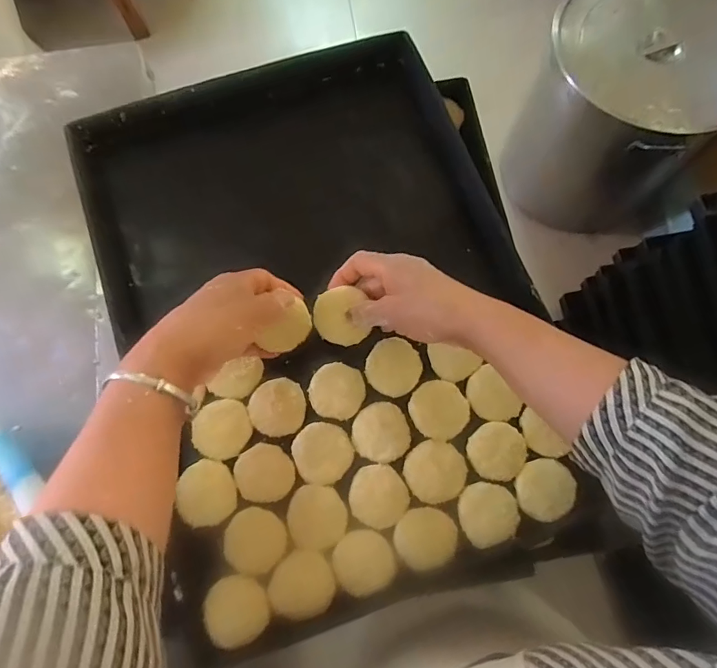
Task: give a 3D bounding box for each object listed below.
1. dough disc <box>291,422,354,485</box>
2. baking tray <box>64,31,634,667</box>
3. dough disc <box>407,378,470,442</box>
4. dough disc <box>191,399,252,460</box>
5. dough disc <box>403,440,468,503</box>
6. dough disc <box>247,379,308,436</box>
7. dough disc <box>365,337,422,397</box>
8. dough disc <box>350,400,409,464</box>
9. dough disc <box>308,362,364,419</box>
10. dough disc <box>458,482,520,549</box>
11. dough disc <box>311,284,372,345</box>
[{"bbox_3d":[-0.035,0.115,0.457,0.057,0.008,0.055,0,75,-1],"label":"dough disc"},{"bbox_3d":[-0.032,-0.024,0.500,0.409,0.069,0.581,-18,76,-5],"label":"baking tray"},{"bbox_3d":[0.081,0.076,0.471,0.055,0.004,0.058,0,75,-1],"label":"dough disc"},{"bbox_3d":[-0.135,0.094,0.464,0.054,0.008,0.056,0,75,-1],"label":"dough disc"},{"bbox_3d":[0.075,0.131,0.452,0.058,0.010,0.055,0,75,-1],"label":"dough disc"},{"bbox_3d":[-0.081,0.072,0.467,0.054,0.013,0.055,0,75,-1],"label":"dough disc"},{"bbox_3d":[0.037,0.033,0.487,0.055,0.009,0.059,0,75,-1],"label":"dough disc"},{"bbox_3d":[0.022,0.097,0.463,0.055,0.011,0.056,-17,76,-5],"label":"dough disc"},{"bbox_3d":[-0.022,0.057,0.474,0.054,0.008,0.054,0,75,-1],"label":"dough disc"},{"bbox_3d":[0.122,0.167,0.439,0.054,0.010,0.054,0,75,-1],"label":"dough disc"},{"bbox_3d":[-0.019,-0.015,0.454,0.052,0.005,0.056,5,109,14],"label":"dough disc"}]

